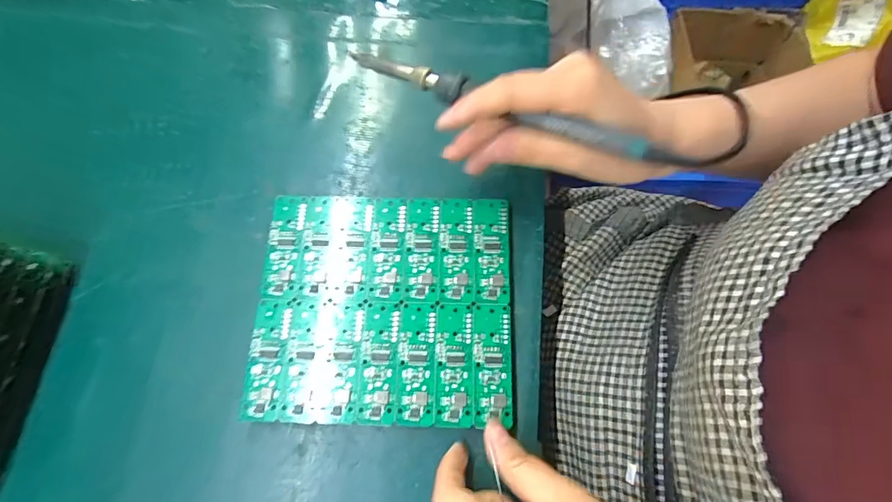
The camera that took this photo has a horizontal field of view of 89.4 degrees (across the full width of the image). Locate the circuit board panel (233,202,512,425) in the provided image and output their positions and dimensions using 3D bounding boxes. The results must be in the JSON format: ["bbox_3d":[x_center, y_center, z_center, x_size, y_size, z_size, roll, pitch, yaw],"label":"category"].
[{"bbox_3d":[-0.037,0.030,0.270,0.149,0.004,0.135,2,70,1],"label":"circuit board panel"}]

